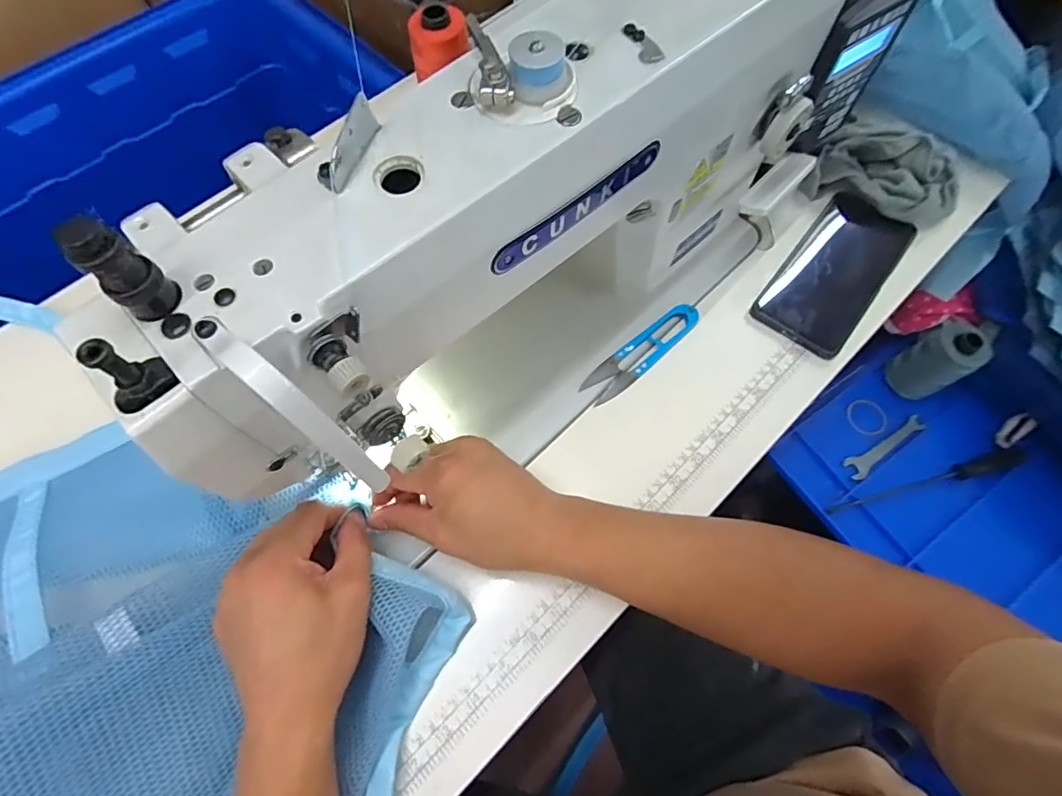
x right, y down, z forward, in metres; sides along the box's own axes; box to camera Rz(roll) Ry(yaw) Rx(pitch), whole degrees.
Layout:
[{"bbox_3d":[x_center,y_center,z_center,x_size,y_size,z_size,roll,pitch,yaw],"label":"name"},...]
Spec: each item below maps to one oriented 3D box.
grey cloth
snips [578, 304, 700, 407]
[{"bbox_3d":[0.320,-0.200,0.470,0.117,0.039,0.075,33,71,15],"label":"grey cloth"},{"bbox_3d":[0.091,-0.038,0.434,0.117,0.010,0.028,-39,71,-14],"label":"snips"}]

